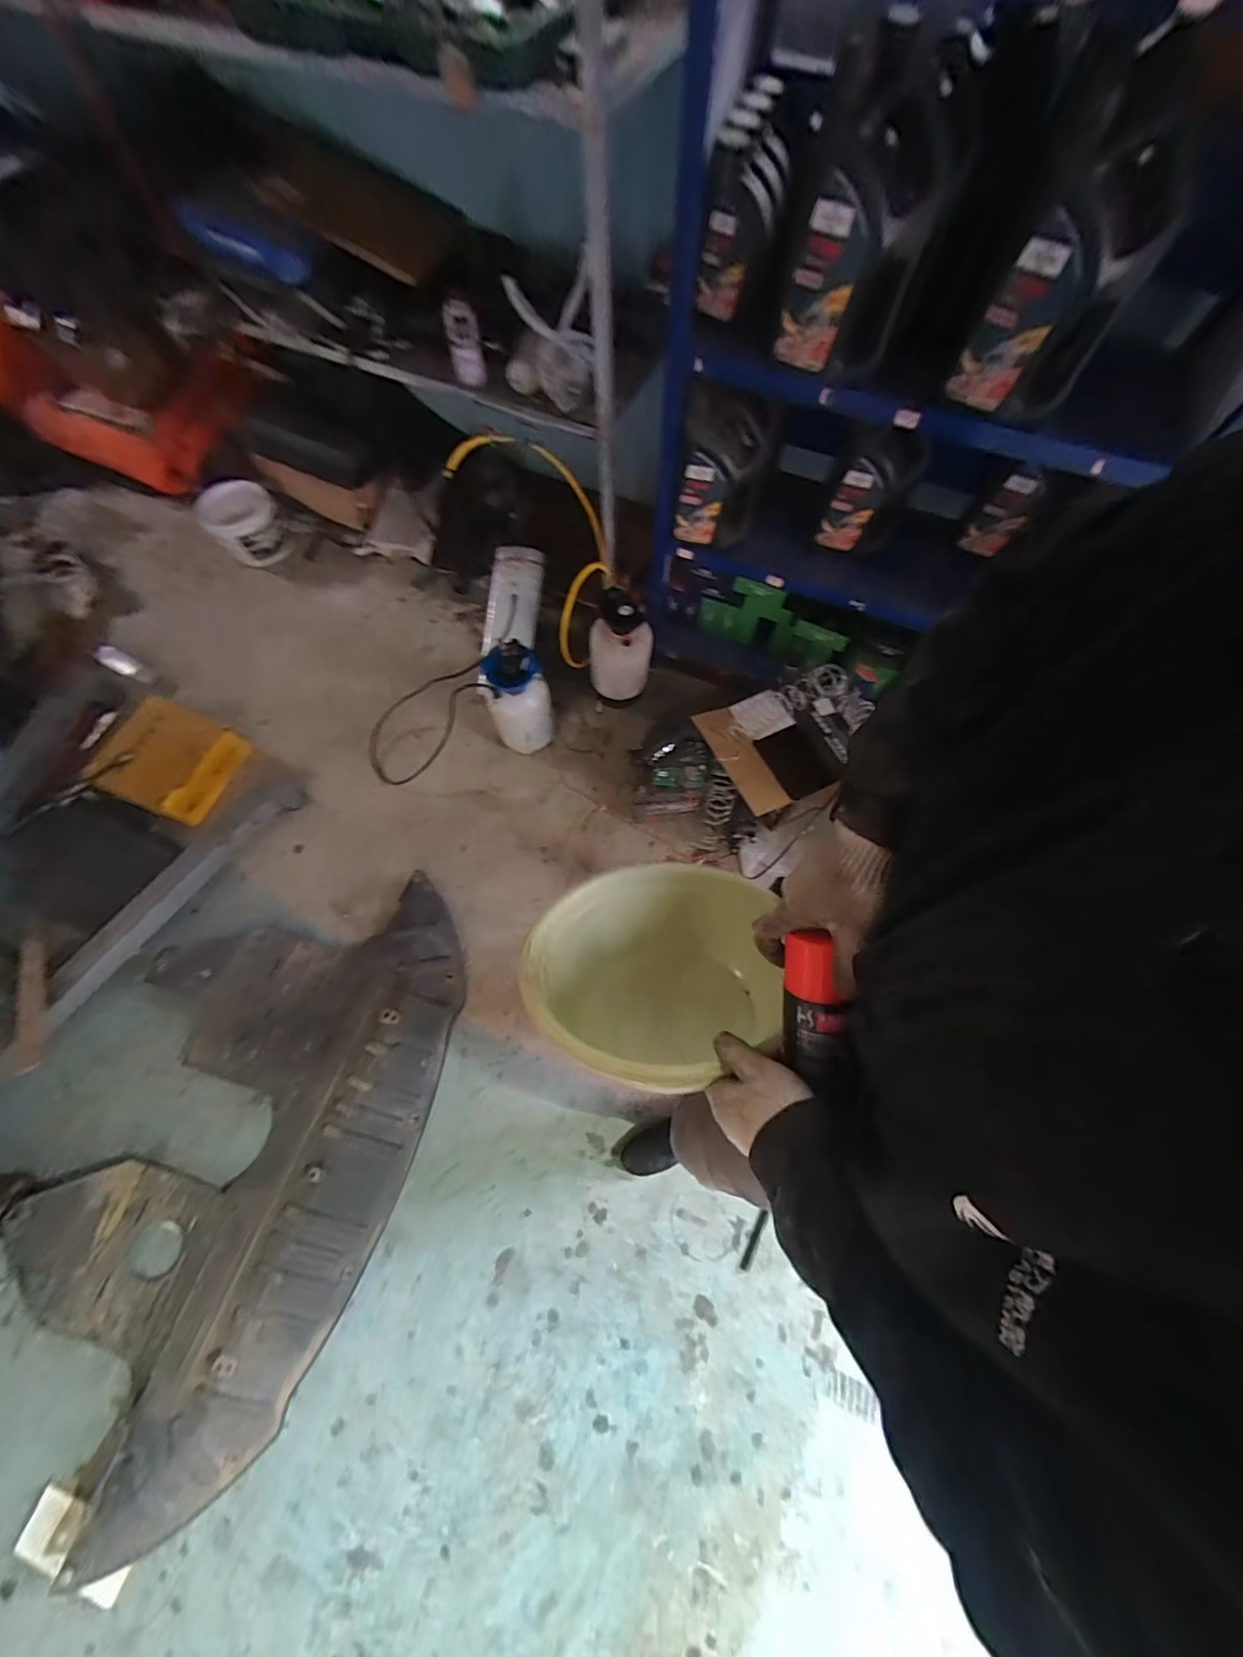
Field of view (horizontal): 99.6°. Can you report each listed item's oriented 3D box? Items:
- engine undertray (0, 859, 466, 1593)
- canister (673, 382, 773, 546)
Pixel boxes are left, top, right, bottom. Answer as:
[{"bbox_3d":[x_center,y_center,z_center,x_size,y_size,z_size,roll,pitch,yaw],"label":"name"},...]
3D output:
[{"bbox_3d":[-0.895,0.729,1.266,0.744,0.080,1.280,17,70,4],"label":"engine undertray"},{"bbox_3d":[0.227,-0.797,1.146,0.176,0.332,0.120,18,70,4],"label":"canister"}]

